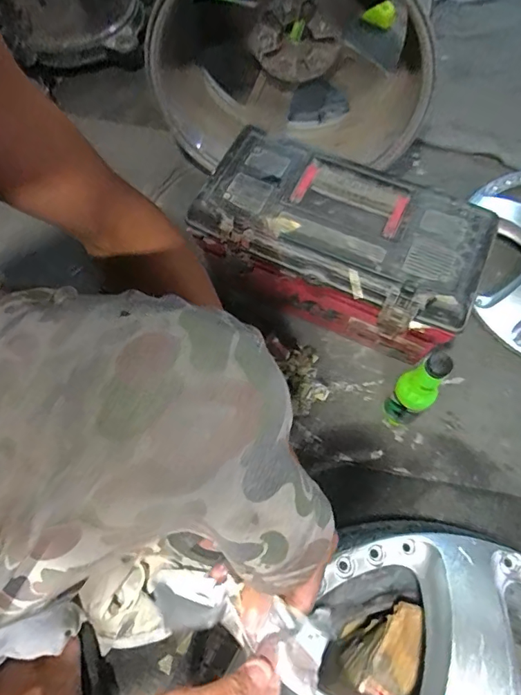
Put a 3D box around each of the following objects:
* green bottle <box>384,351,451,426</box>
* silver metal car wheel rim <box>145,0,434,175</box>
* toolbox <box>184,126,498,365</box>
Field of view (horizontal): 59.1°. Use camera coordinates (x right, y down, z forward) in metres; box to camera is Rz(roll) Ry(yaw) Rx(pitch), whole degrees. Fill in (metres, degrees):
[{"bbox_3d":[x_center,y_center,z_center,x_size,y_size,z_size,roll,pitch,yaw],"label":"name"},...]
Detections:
[{"bbox_3d":[0.215,0.066,0.645,0.048,0.206,0.054,-39,72,-16],"label":"green bottle"},{"bbox_3d":[0.066,-0.517,0.784,0.439,0.386,0.277,5,66,2],"label":"silver metal car wheel rim"},{"bbox_3d":[0.117,-0.156,0.720,0.392,0.182,0.189,25,68,10],"label":"toolbox"}]

